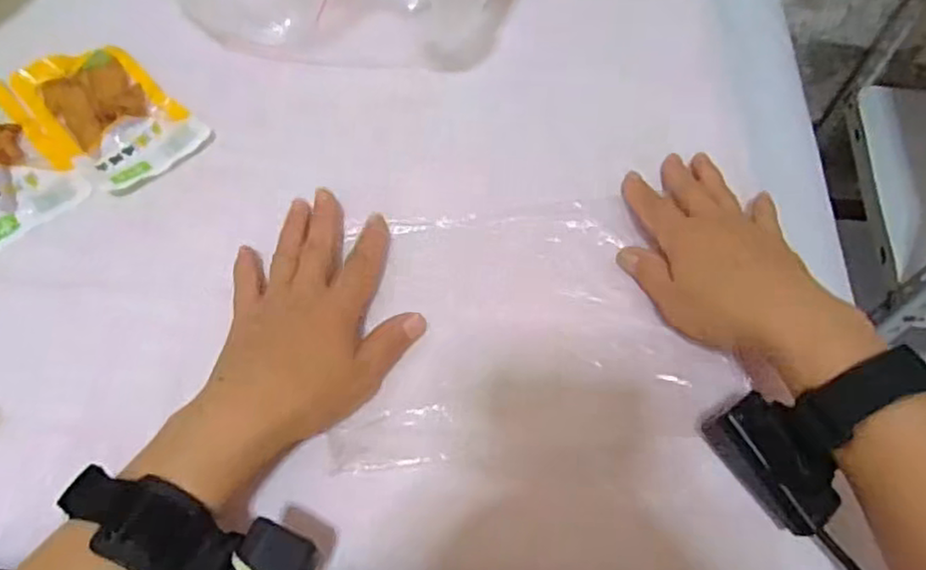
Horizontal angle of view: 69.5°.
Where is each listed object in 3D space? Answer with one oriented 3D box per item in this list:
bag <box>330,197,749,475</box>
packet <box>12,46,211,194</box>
[{"bbox_3d":[0.037,0.020,0.402,0.217,0.008,0.159,-4,60,-7],"label":"bag"},{"bbox_3d":[-0.250,-0.124,0.469,0.138,0.007,0.077,41,68,16],"label":"packet"}]

